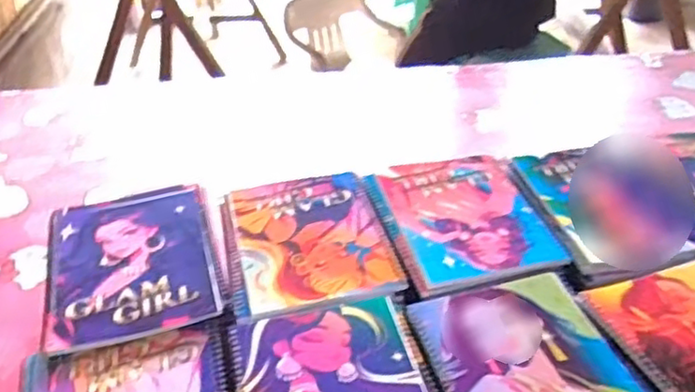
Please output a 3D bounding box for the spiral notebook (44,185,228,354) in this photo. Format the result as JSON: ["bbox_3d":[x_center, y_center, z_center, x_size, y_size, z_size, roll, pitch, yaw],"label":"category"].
[{"bbox_3d":[-0.213,0.057,0.657,0.158,0.014,0.221,-11,37,-14],"label":"spiral notebook"}]

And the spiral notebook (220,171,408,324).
[{"bbox_3d":[-0.044,0.041,0.681,0.159,0.008,0.199,-9,37,-11],"label":"spiral notebook"}]

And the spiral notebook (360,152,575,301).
[{"bbox_3d":[0.125,0.017,0.710,0.171,0.009,0.206,-10,37,-12],"label":"spiral notebook"}]

